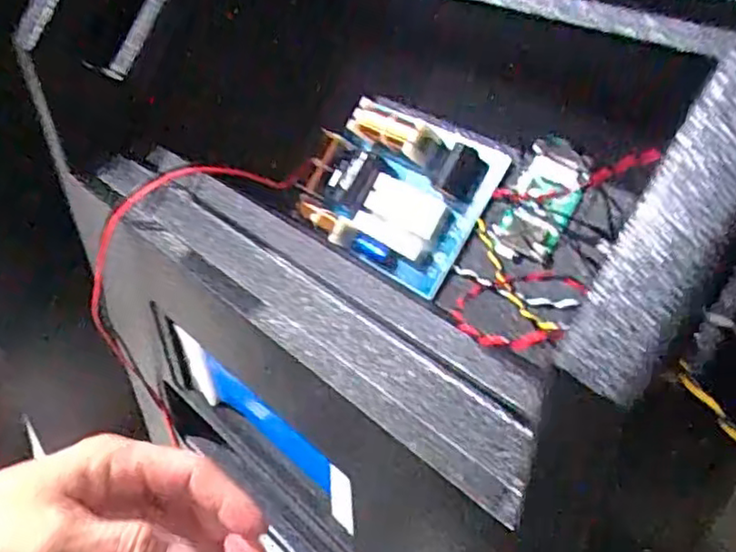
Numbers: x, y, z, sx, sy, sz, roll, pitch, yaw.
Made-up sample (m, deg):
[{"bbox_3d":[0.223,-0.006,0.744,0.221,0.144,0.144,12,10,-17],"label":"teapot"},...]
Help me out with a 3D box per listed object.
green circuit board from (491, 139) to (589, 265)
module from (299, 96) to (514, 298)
[{"bbox_3d":[0.115,-0.048,0.444,0.046,0.079,0.008,36,22,34],"label":"green circuit board"},{"bbox_3d":[0.016,-0.066,0.507,0.149,0.114,0.024,30,7,27],"label":"module"}]

